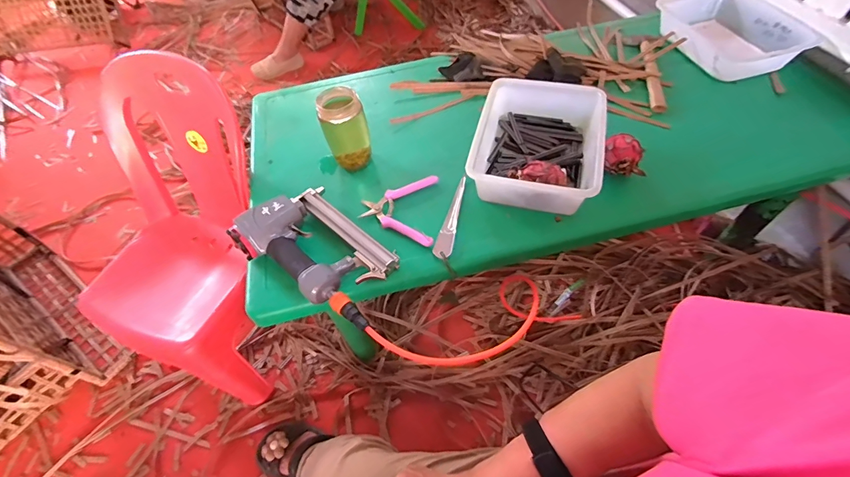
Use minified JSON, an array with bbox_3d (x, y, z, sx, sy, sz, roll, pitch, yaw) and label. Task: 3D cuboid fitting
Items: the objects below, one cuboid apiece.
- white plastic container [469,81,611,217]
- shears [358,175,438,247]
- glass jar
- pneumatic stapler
[{"bbox_3d":[0.205,-0.165,0.713,0.219,0.088,0.274,12,56,12],"label":"white plastic container"},{"bbox_3d":[-0.046,-0.053,0.679,0.126,0.018,0.153,2,55,6],"label":"shears"},{"bbox_3d":[-0.141,-0.184,0.696,0.081,0.139,0.072,-12,55,-5],"label":"glass jar"},{"bbox_3d":[-0.172,0.010,0.599,0.227,0.043,0.163,37,65,26],"label":"pneumatic stapler"}]

